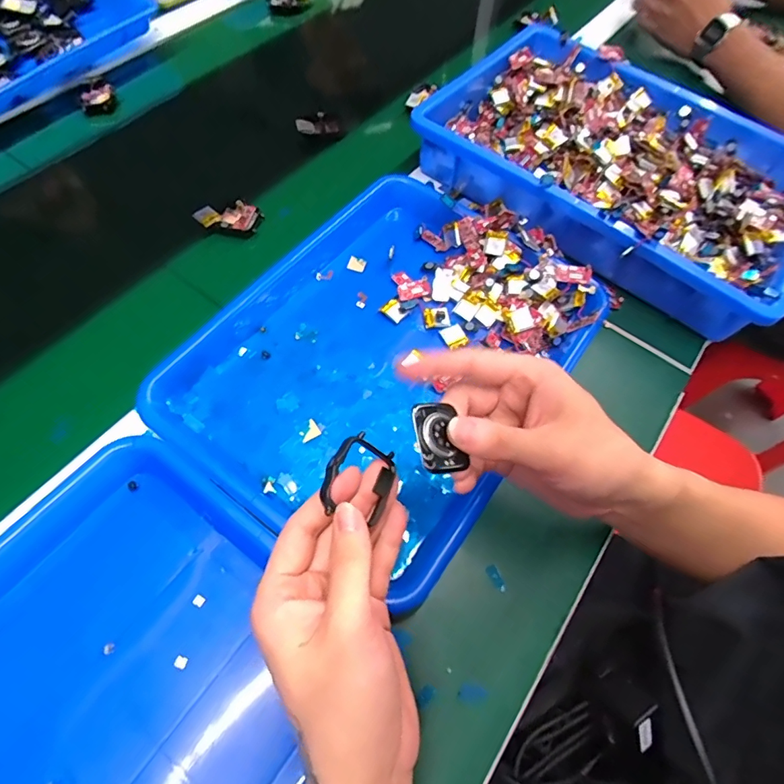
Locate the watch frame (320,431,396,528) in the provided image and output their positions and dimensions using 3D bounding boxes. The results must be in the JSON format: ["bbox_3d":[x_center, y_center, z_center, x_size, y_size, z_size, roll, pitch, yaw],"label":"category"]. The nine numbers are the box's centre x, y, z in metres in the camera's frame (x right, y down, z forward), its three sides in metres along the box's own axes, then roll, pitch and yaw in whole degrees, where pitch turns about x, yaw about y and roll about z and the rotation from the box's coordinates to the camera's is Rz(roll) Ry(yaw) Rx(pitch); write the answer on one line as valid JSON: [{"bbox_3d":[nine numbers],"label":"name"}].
[{"bbox_3d":[-0.017,0.047,0.256,0.038,0.004,0.044,37,60,-23],"label":"watch frame"}]

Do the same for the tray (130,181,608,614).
[{"bbox_3d":[-0.003,-0.044,0.382,0.261,0.034,0.331,34,65,13],"label":"tray"}]

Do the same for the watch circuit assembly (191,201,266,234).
[{"bbox_3d":[-0.159,-0.173,0.457,0.059,0.014,0.035,5,62,-2],"label":"watch circuit assembly"}]

